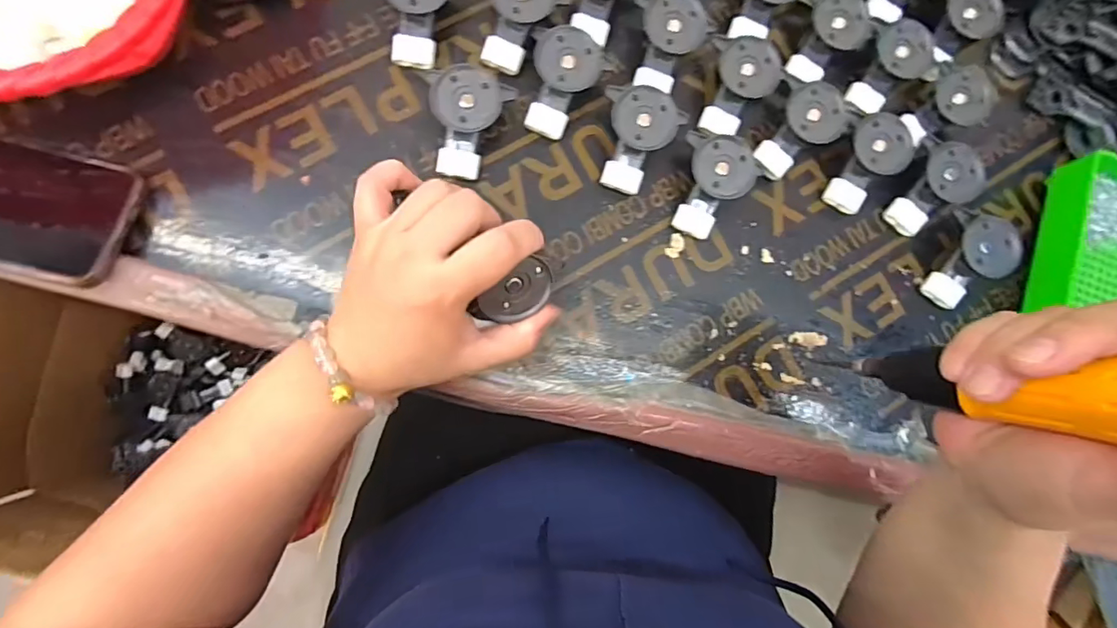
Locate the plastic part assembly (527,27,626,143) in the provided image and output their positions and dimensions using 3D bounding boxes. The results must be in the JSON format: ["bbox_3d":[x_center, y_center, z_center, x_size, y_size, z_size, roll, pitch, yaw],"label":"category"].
[{"bbox_3d":[0.007,-0.156,0.347,0.055,0.029,0.067,15,83,-5],"label":"plastic part assembly"}]

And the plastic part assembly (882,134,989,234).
[{"bbox_3d":[0.280,-0.091,0.375,0.043,0.031,0.071,28,82,-4],"label":"plastic part assembly"}]

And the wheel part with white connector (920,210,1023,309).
[{"bbox_3d":[0.303,-0.037,0.373,0.041,0.031,0.068,21,83,-5],"label":"wheel part with white connector"}]

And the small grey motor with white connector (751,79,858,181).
[{"bbox_3d":[0.170,-0.132,0.366,0.068,0.027,0.042,-35,90,-9],"label":"small grey motor with white connector"}]

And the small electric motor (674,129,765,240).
[{"bbox_3d":[0.108,-0.088,0.354,0.045,0.029,0.065,7,84,-6],"label":"small electric motor"}]

